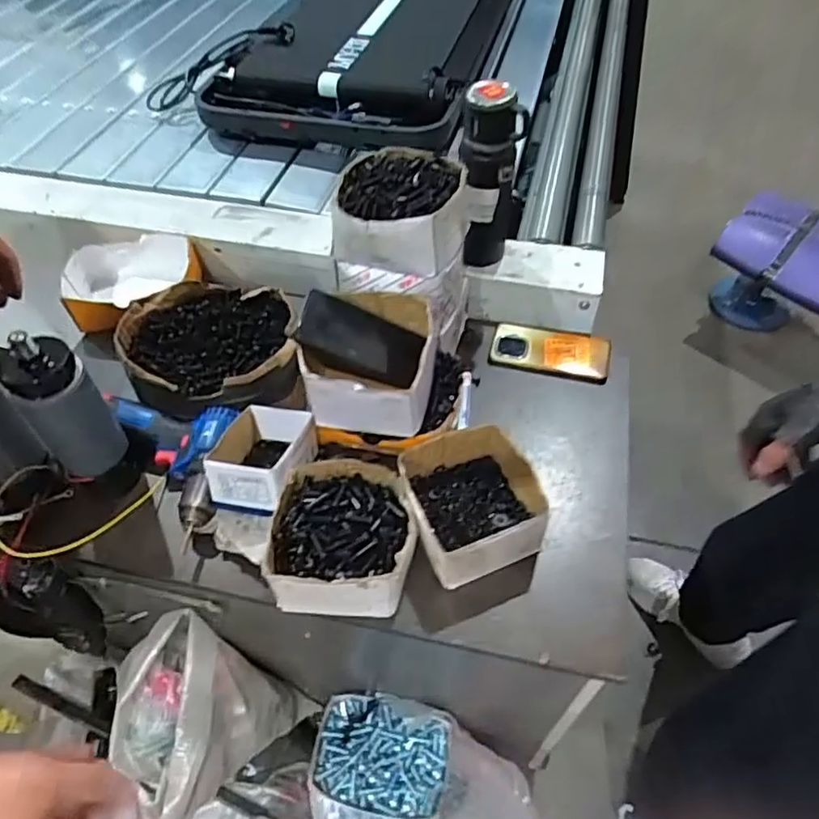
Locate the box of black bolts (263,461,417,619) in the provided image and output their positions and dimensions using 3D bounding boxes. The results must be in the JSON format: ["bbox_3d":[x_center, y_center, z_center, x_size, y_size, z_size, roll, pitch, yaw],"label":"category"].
[{"bbox_3d":[-0.069,0.136,0.667,0.150,0.069,0.154,2,51,2],"label":"box of black bolts"}]

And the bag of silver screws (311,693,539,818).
[{"bbox_3d":[0.019,0.536,0.845,0.299,0.125,0.217,7,51,7],"label":"bag of silver screws"}]

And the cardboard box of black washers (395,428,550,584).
[{"bbox_3d":[0.066,0.100,0.691,0.138,0.069,0.145,-20,53,-15],"label":"cardboard box of black washers"}]

